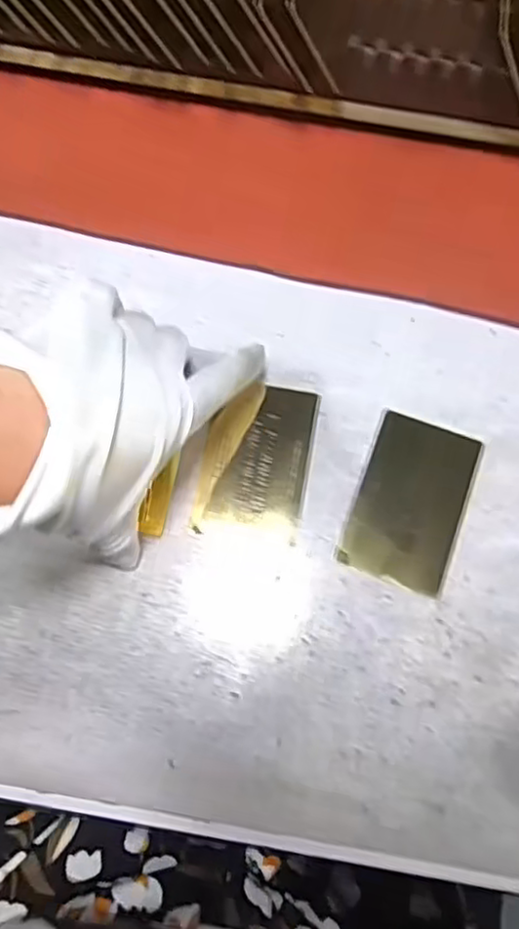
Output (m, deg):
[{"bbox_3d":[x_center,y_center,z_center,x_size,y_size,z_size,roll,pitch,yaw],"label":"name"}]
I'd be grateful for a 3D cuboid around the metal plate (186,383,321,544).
[{"bbox_3d":[-0.001,-0.003,0.335,0.052,0.004,0.081,10,74,2],"label":"metal plate"}]

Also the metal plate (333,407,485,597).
[{"bbox_3d":[0.076,0.018,0.330,0.053,0.004,0.083,20,75,5],"label":"metal plate"}]

